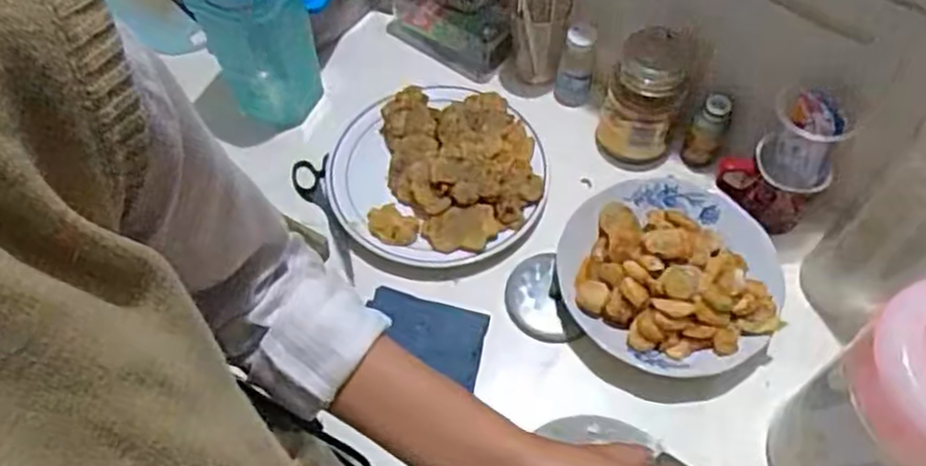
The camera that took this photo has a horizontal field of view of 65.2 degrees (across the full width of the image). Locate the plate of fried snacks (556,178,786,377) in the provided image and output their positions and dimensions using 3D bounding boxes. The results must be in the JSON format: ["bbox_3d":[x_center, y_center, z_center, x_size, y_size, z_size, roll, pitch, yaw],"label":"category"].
[{"bbox_3d":[0.190,0.030,0.656,0.197,0.050,0.191,-1,60,2],"label":"plate of fried snacks"}]

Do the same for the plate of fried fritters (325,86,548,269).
[{"bbox_3d":[-0.027,-0.066,0.723,0.214,0.047,0.198,-1,60,2],"label":"plate of fried fritters"}]

